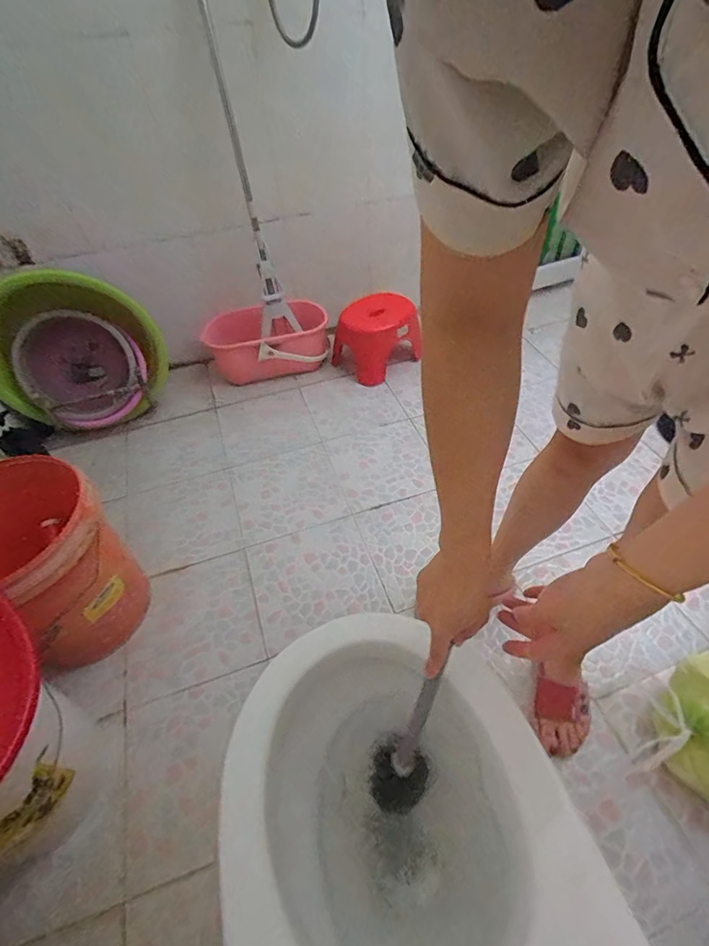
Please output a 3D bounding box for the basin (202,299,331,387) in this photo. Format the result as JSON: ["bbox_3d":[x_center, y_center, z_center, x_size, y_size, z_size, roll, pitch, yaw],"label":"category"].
[{"bbox_3d":[-0.305,-0.489,1.639,0.463,0.248,0.177,-26,51,-16],"label":"basin"}]

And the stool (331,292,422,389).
[{"bbox_3d":[0.086,-0.514,1.668,0.322,0.196,0.274,-33,53,-21],"label":"stool"}]

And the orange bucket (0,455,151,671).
[{"bbox_3d":[-0.605,0.184,0.909,0.261,0.398,0.265,-3,49,4],"label":"orange bucket"}]

